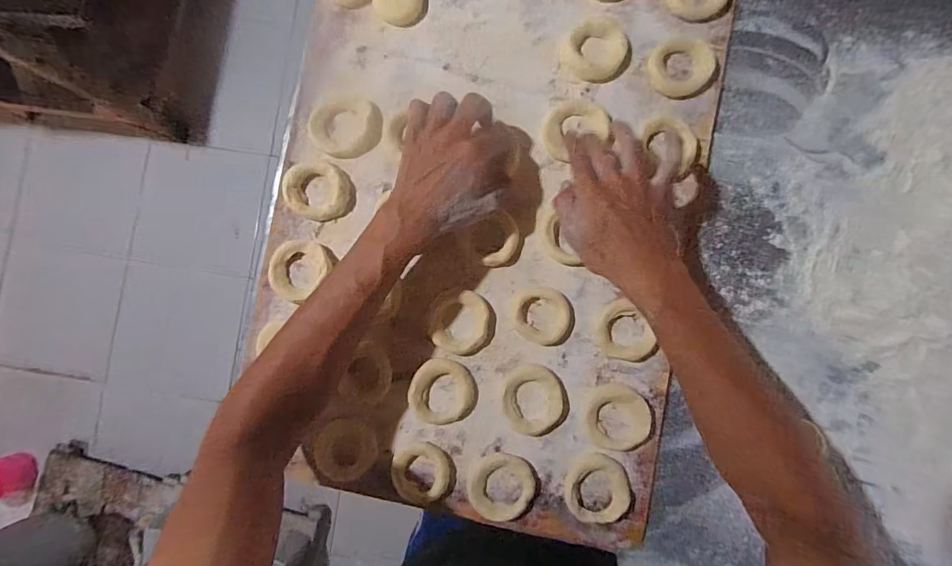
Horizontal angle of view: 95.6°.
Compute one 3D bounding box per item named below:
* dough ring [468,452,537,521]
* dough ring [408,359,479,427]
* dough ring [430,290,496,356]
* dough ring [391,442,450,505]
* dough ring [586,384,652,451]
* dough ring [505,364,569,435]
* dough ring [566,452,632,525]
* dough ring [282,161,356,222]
[{"bbox_3d":[0.026,0.197,0.419,0.063,0.011,0.059,4,88,2],"label":"dough ring"},{"bbox_3d":[-0.032,0.108,0.428,0.065,0.012,0.062,0,88,2],"label":"dough ring"},{"bbox_3d":[-0.013,0.040,0.433,0.062,0.014,0.062,0,88,2],"label":"dough ring"},{"bbox_3d":[-0.054,0.186,0.422,0.054,0.010,0.056,0,88,2],"label":"dough ring"},{"bbox_3d":[0.139,0.132,0.421,0.058,0.009,0.061,0,88,2],"label":"dough ring"},{"bbox_3d":[0.058,0.115,0.426,0.061,0.010,0.067,0,88,2],"label":"dough ring"},{"bbox_3d":[0.118,0.199,0.415,0.061,0.007,0.063,0,88,2],"label":"dough ring"},{"bbox_3d":[-0.159,-0.093,0.437,0.067,0.012,0.058,5,88,2],"label":"dough ring"}]

